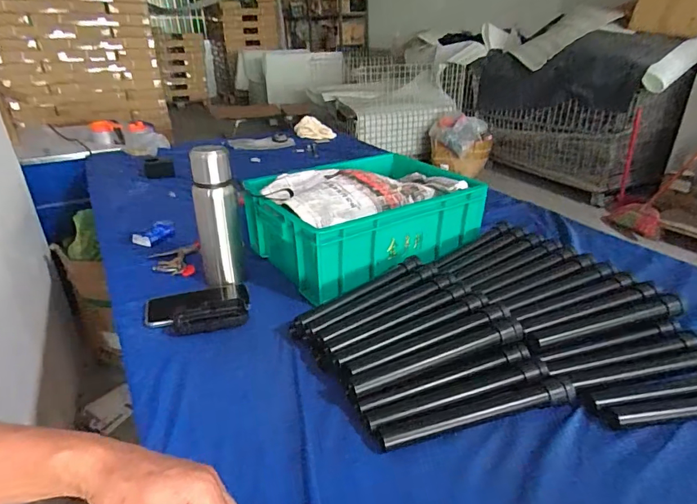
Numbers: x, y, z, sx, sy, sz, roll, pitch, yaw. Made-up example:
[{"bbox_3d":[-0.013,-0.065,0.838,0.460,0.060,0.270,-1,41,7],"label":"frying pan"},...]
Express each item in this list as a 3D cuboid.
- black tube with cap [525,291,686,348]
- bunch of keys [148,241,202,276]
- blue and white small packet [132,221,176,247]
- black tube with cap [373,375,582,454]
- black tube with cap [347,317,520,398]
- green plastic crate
[{"bbox_3d":[0.369,0.105,0.626,0.249,0.031,0.029,-7,27,-11],"label":"black tube with cap"},{"bbox_3d":[-0.343,0.018,0.879,0.099,0.012,0.120,-13,29,-22],"label":"bunch of keys"},{"bbox_3d":[-0.425,-0.042,0.962,0.063,0.016,0.088,19,33,35],"label":"blue and white small packet"},{"bbox_3d":[0.156,0.190,0.516,0.251,0.023,0.027,-8,27,-13],"label":"black tube with cap"},{"bbox_3d":[0.121,0.139,0.568,0.250,0.026,0.026,-11,28,-19],"label":"black tube with cap"},{"bbox_3d":[0.041,-0.084,0.888,0.437,0.134,0.317,-19,31,-31],"label":"green plastic crate"}]

